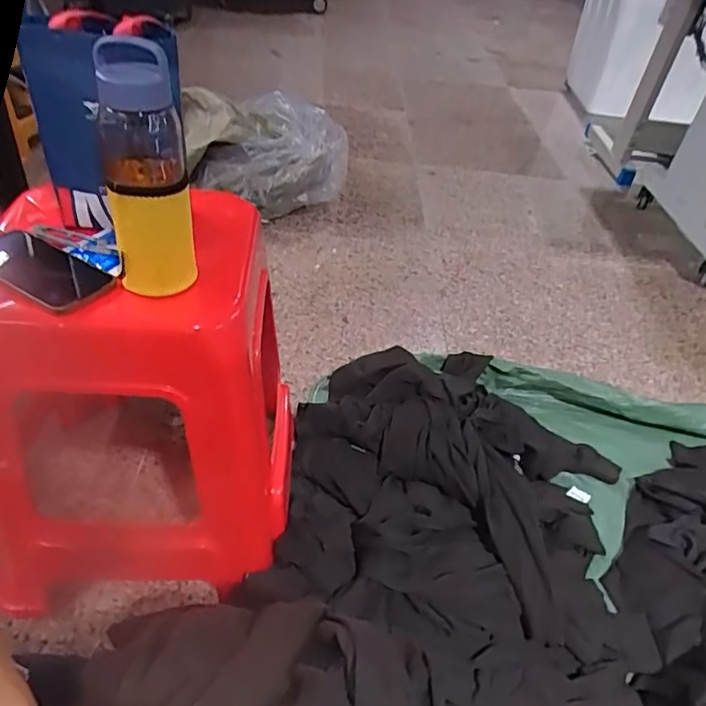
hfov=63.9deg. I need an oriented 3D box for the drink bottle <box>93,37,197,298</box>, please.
[{"bbox_3d":[-0.197,-0.166,0.536,0.073,0.229,0.069,-15,46,-25],"label":"drink bottle"}]

